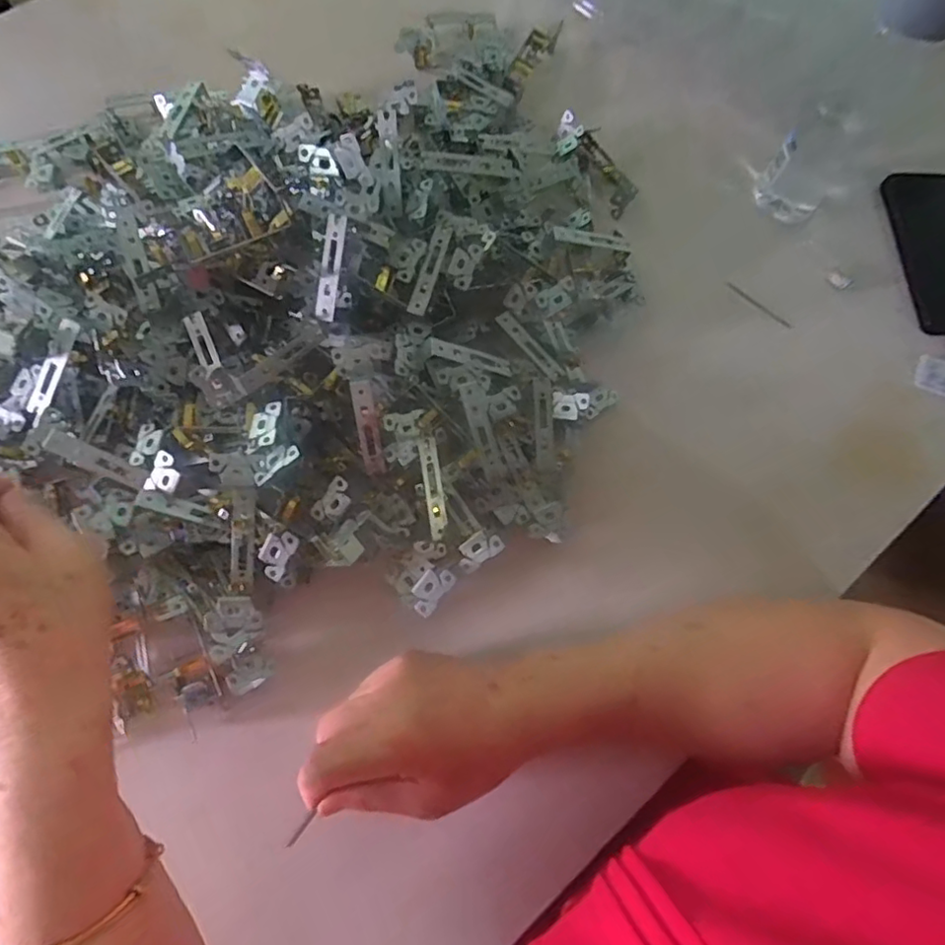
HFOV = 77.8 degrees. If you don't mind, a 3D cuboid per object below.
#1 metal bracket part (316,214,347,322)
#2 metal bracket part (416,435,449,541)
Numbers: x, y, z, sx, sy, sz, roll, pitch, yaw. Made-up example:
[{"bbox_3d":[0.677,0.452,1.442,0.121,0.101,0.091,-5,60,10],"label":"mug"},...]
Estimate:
[{"bbox_3d":[-0.094,-0.136,0.391,0.013,0.004,0.066,13,104,7],"label":"metal bracket part"},{"bbox_3d":[-0.025,0.010,0.388,0.012,0.008,0.067,-8,99,-1],"label":"metal bracket part"}]

